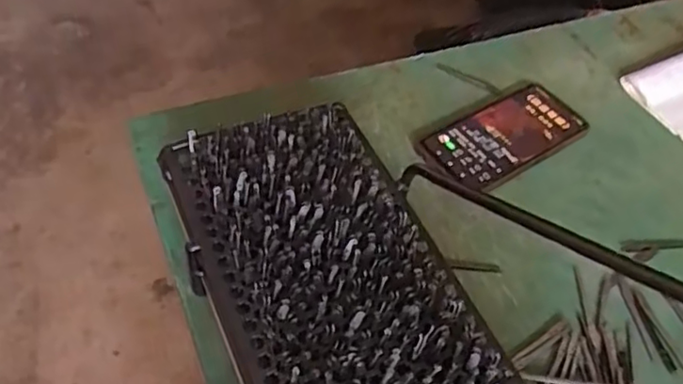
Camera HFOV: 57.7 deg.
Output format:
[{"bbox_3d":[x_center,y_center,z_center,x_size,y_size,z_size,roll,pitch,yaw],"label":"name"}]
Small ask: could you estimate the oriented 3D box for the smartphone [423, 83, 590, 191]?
[{"bbox_3d":[0.153,-0.053,0.568,0.162,0.010,0.077,-26,58,-24],"label":"smartphone"}]

